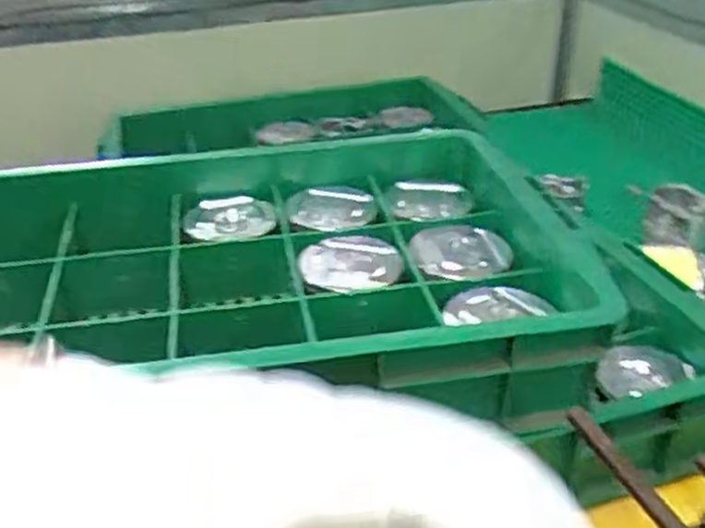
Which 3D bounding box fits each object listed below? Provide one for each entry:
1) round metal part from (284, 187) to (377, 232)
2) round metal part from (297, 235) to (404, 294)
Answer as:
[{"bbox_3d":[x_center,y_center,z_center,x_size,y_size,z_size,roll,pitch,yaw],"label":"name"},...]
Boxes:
[{"bbox_3d":[-0.020,-0.051,0.671,0.079,0.018,0.079,-2,32,1],"label":"round metal part"},{"bbox_3d":[0.002,-0.003,0.597,0.081,0.015,0.087,-2,32,1],"label":"round metal part"}]

